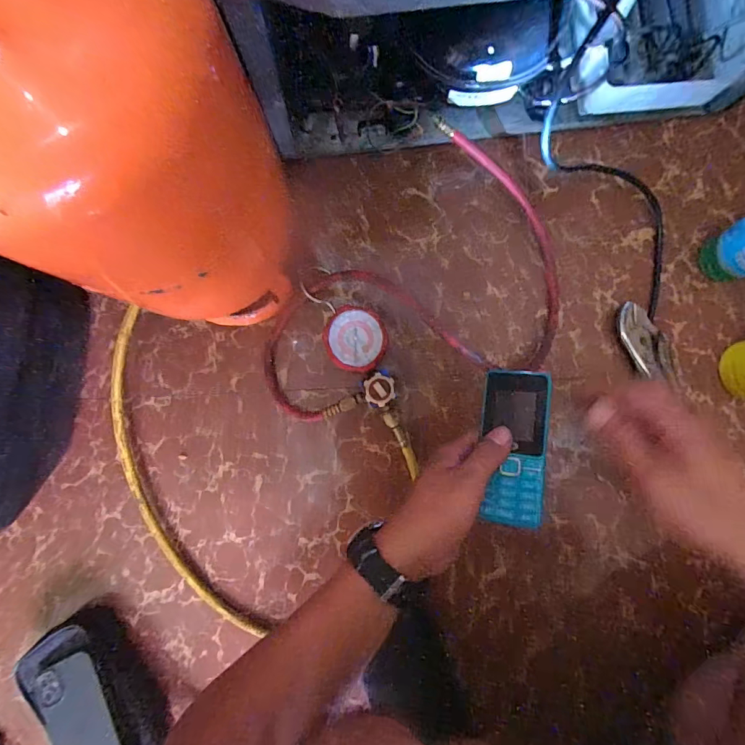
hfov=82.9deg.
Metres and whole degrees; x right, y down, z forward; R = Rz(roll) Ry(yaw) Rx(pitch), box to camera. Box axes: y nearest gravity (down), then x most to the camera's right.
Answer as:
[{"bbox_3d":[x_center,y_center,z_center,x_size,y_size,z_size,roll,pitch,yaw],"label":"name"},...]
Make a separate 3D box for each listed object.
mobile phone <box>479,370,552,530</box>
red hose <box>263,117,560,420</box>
[{"bbox_3d":[0.118,0.063,0.351,0.051,0.017,0.125,7,87,1],"label":"mobile phone"},{"bbox_3d":[0.039,-0.108,0.478,0.373,0.091,0.267,-12,87,0],"label":"red hose"}]

